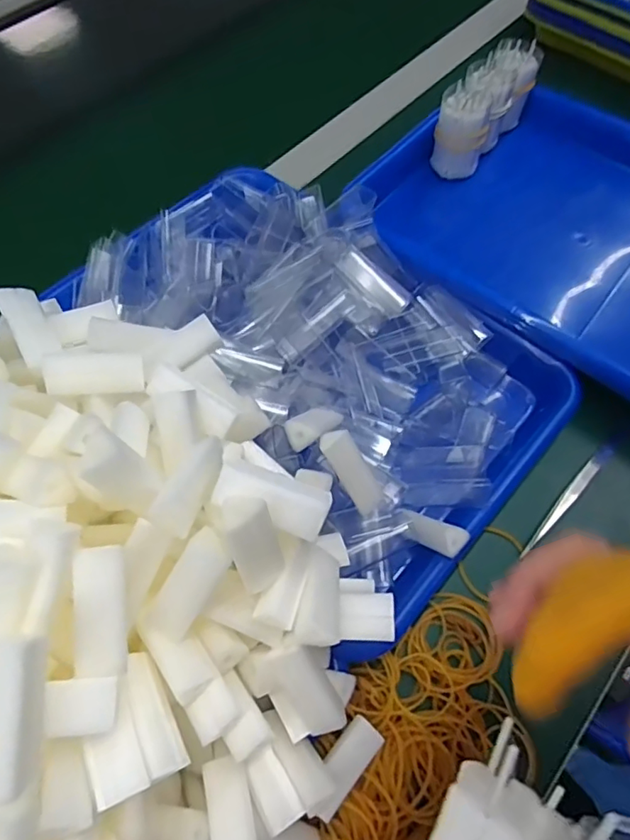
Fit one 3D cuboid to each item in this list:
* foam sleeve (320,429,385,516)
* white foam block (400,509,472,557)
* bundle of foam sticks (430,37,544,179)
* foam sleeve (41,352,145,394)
[{"bbox_3d":[0.020,0.028,0.293,0.017,0.008,0.048,-35,104,-16],"label":"foam sleeve"},{"bbox_3d":[0.066,0.062,0.317,0.017,0.015,0.043,-43,26,-19],"label":"white foam block"},{"bbox_3d":[0.144,-0.262,0.477,0.041,0.075,0.117,33,67,16],"label":"bundle of foam sticks"},{"bbox_3d":[-0.106,-0.023,0.267,0.045,0.013,0.015,-1,61,-16],"label":"foam sleeve"}]

